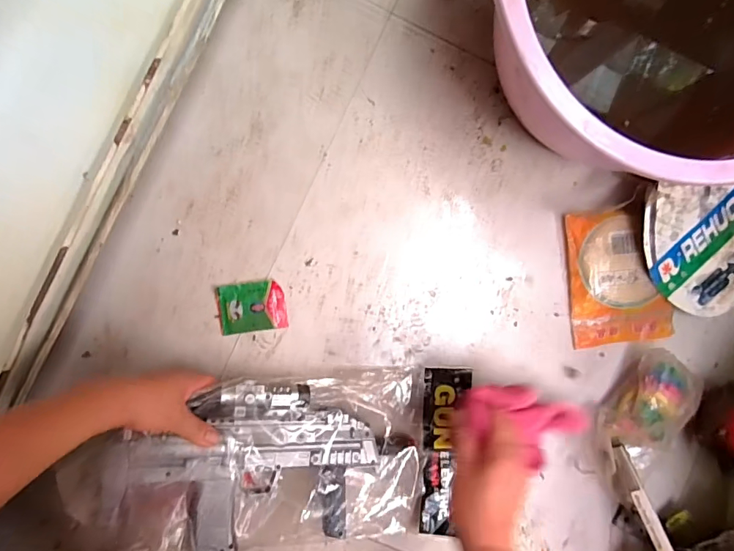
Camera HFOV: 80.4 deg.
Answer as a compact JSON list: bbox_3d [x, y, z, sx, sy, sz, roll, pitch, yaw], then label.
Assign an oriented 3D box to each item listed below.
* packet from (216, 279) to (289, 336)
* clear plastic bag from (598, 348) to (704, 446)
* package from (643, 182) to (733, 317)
[{"bbox_3d":[-0.139,0.038,0.525,0.079,0.007,0.059,-7,89,-4],"label":"packet"},{"bbox_3d":[0.353,0.162,0.536,0.091,0.042,0.133,34,87,-2],"label":"clear plastic bag"},{"bbox_3d":[0.422,-0.031,0.539,0.175,0.010,0.159,-2,99,-7],"label":"package"}]

